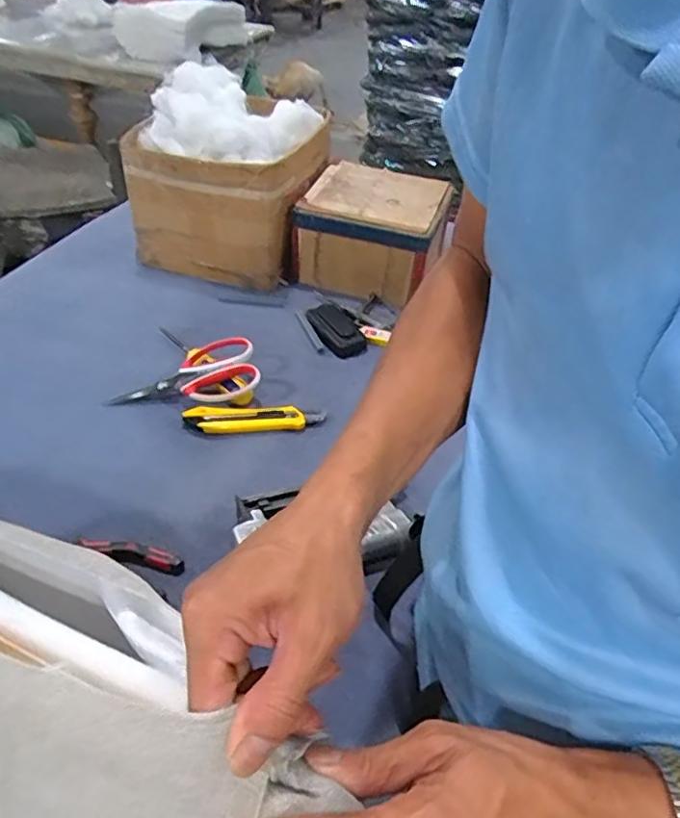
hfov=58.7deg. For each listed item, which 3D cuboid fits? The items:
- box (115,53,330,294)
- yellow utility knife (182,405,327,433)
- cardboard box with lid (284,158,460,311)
[{"bbox_3d":[-0.171,-0.361,0.958,0.244,0.249,0.261,19,42,16],"label":"box"},{"bbox_3d":[-0.100,0.009,0.714,0.161,0.011,0.039,-5,41,-11],"label":"yellow utility knife"},{"bbox_3d":[0.056,-0.293,0.989,0.206,0.126,0.223,15,41,12],"label":"cardboard box with lid"}]

